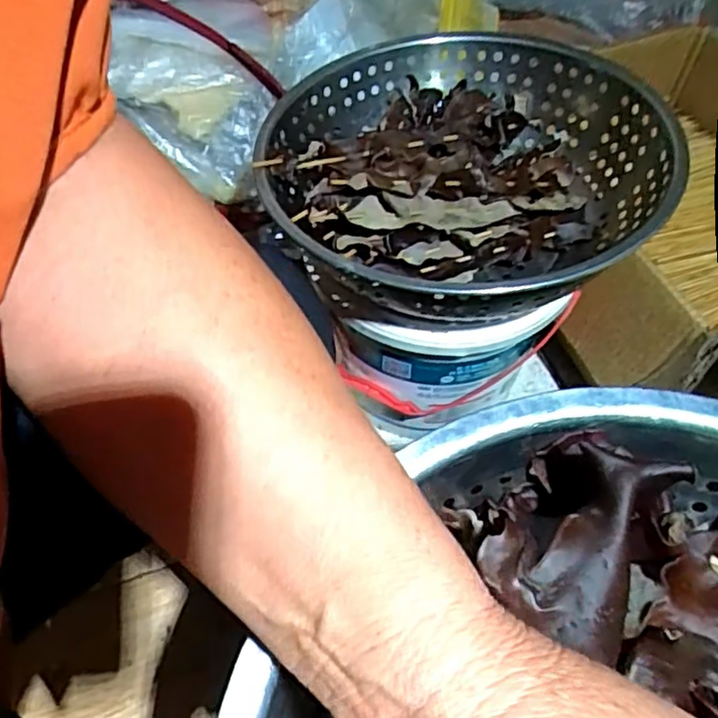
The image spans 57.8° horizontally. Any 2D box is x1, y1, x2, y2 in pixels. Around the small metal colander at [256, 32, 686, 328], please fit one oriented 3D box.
[{"bbox_3d":[0.088,-0.148,0.542,0.310,0.104,0.304,0,58,0],"label":"small metal colander"}]

